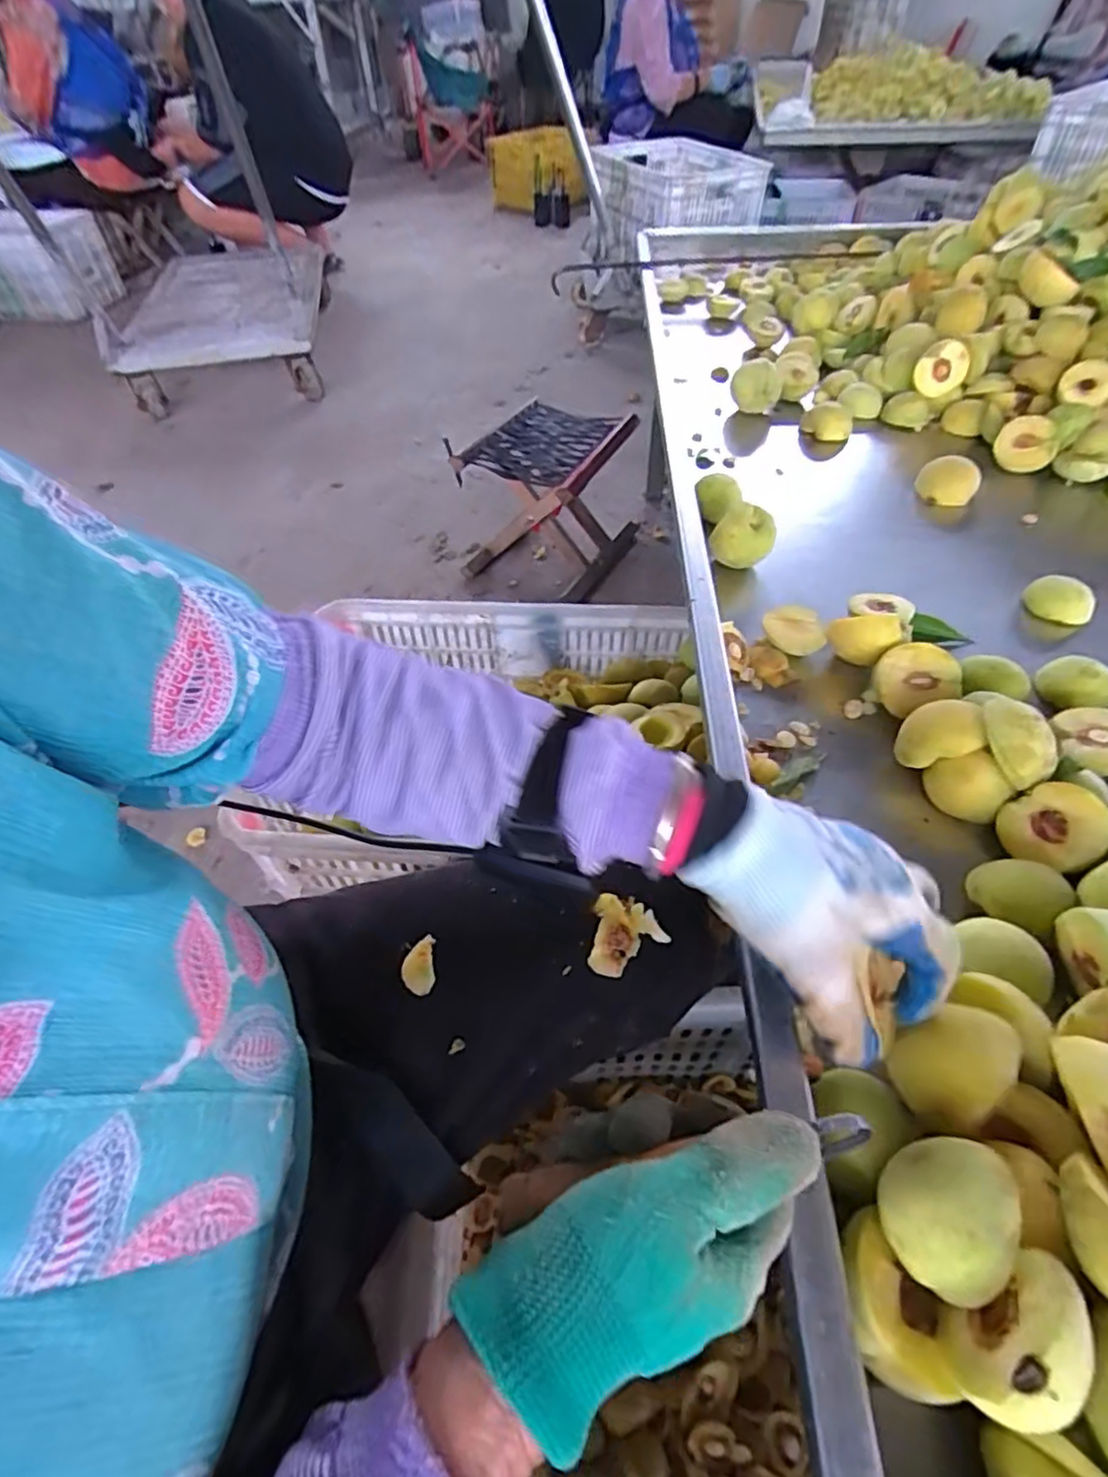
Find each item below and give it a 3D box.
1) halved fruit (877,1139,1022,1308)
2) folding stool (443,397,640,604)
[{"bbox_3d":[0.154,0.187,0.254,0.041,0.040,0.047,27,56,23],"label":"halved fruit"},{"bbox_3d":[-0.007,-0.452,1.229,0.267,0.254,0.253,20,54,18],"label":"folding stool"}]

